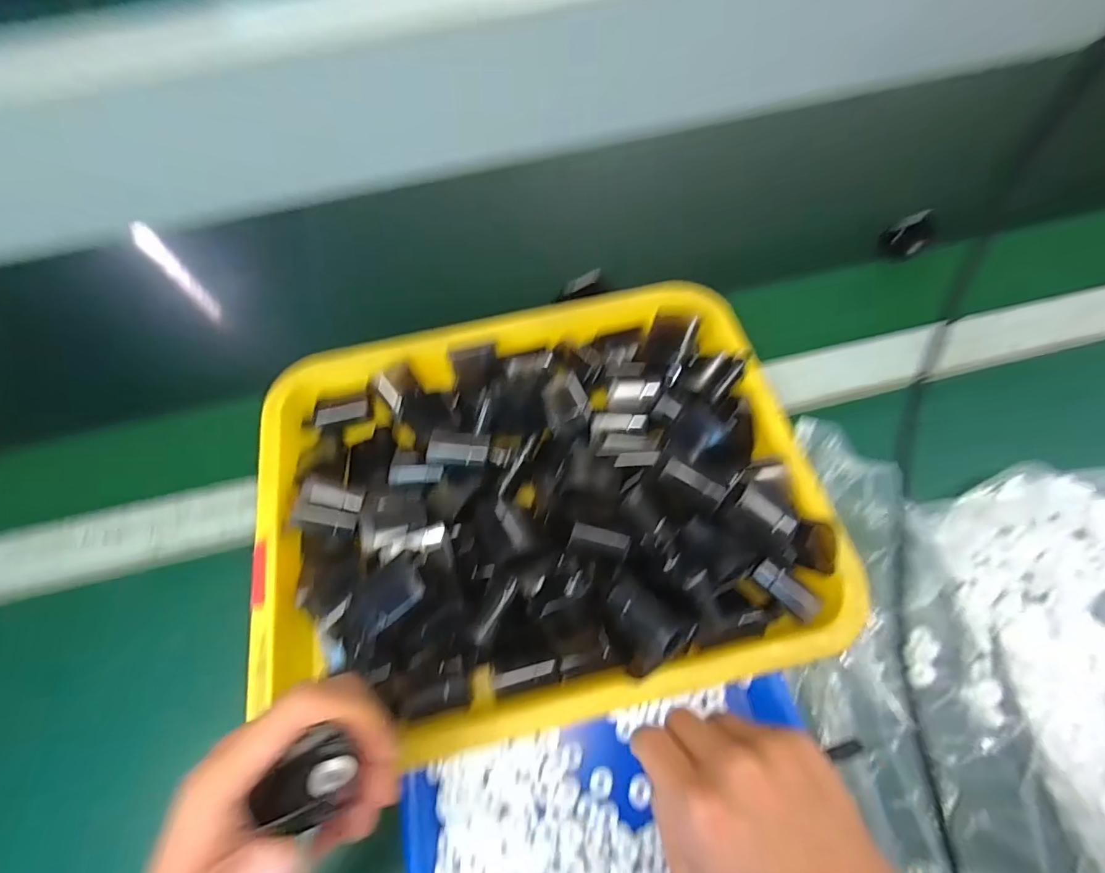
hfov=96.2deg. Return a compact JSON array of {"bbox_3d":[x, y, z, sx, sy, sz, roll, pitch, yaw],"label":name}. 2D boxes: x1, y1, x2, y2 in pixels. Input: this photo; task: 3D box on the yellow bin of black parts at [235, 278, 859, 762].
[{"bbox_3d":[-0.015,0.032,0.357,0.381,0.091,0.308,-13,64,-3],"label":"yellow bin of black parts"}]

